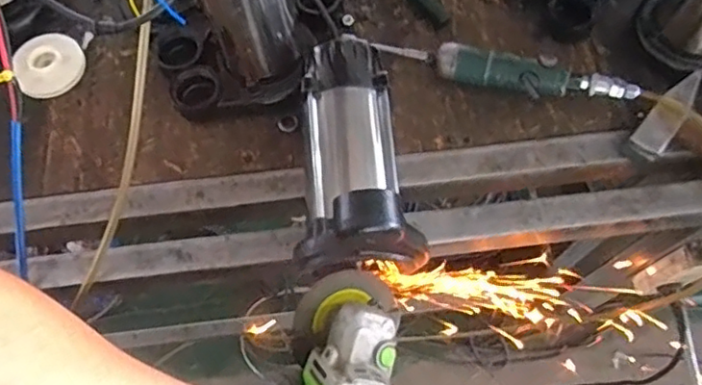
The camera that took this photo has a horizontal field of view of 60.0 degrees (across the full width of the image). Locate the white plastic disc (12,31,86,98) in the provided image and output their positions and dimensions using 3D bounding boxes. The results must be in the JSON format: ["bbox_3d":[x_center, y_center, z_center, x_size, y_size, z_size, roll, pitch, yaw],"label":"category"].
[{"bbox_3d":[-0.351,-0.148,0.707,0.078,0.011,0.079,-1,69,2],"label":"white plastic disc"}]

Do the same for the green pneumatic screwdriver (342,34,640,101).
[{"bbox_3d":[0.160,-0.133,0.669,0.280,0.054,0.034,16,70,8],"label":"green pneumatic screwdriver"}]

